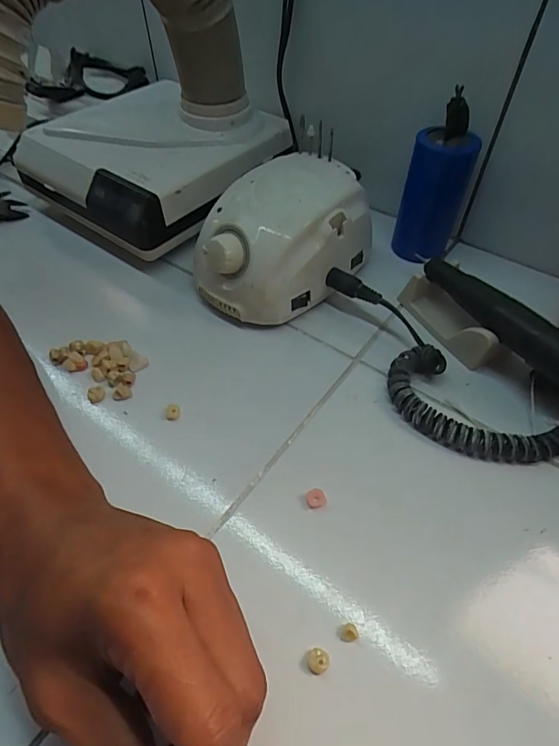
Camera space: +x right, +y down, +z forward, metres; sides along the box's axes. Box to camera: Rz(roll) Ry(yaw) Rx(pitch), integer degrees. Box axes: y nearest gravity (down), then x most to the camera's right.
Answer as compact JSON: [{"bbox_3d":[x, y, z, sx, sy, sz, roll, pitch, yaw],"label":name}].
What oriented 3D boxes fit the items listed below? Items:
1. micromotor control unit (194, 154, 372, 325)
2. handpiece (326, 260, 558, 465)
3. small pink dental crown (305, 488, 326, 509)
[{"bbox_3d":[0.001,-0.108,0.341,0.092,0.074,0.135,37,61,26],"label":"micromotor control unit"},{"bbox_3d":[0.127,-0.026,0.307,0.121,0.051,0.189,-17,53,-12],"label":"handpiece"},{"bbox_3d":[0.022,0.075,0.256,0.012,0.007,0.009,-6,52,-3],"label":"small pink dental crown"}]

